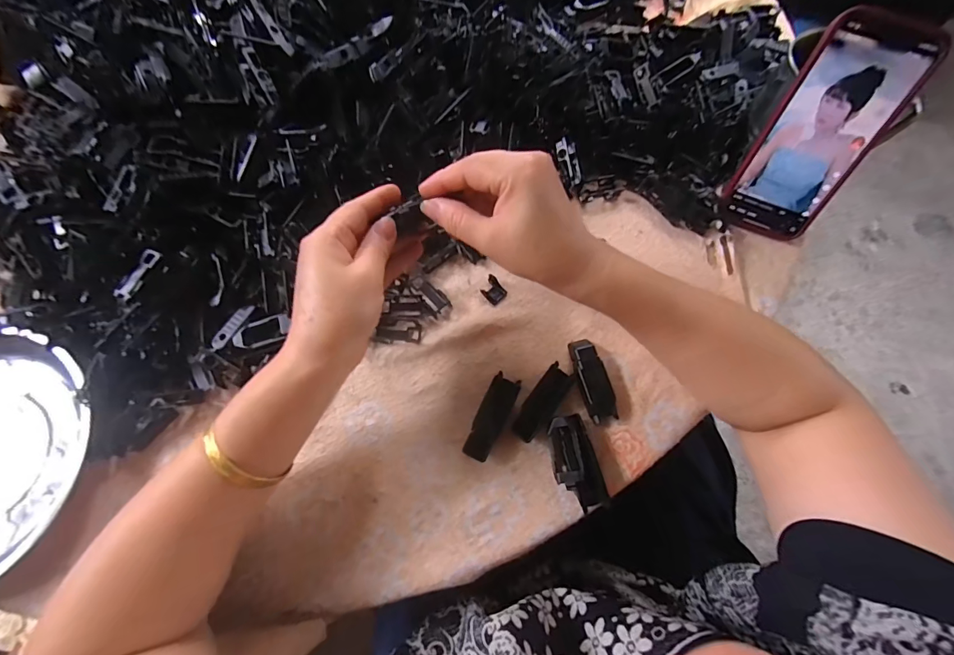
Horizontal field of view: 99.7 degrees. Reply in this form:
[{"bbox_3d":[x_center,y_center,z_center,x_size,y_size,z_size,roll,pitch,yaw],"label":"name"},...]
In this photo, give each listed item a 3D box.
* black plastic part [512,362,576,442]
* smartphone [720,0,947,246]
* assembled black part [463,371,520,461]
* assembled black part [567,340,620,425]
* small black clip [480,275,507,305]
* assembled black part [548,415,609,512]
[{"bbox_3d":[0.051,0.058,0.314,0.022,0.007,0.065,37,74,11],"label":"black plastic part"},{"bbox_3d":[0.275,-0.152,0.326,0.075,0.162,0.009,24,42,11],"label":"smartphone"},{"bbox_3d":[0.011,0.069,0.311,0.024,0.013,0.066,26,73,8],"label":"assembled black part"},{"bbox_3d":[0.093,0.042,0.324,0.023,0.011,0.065,-18,72,-7],"label":"assembled black part"},{"bbox_3d":[0.014,-0.033,0.353,0.019,0.004,0.023,-42,77,-13],"label":"small black clip"},{"bbox_3d":[0.073,0.099,0.299,0.033,0.019,0.064,-11,72,-4],"label":"assembled black part"}]

